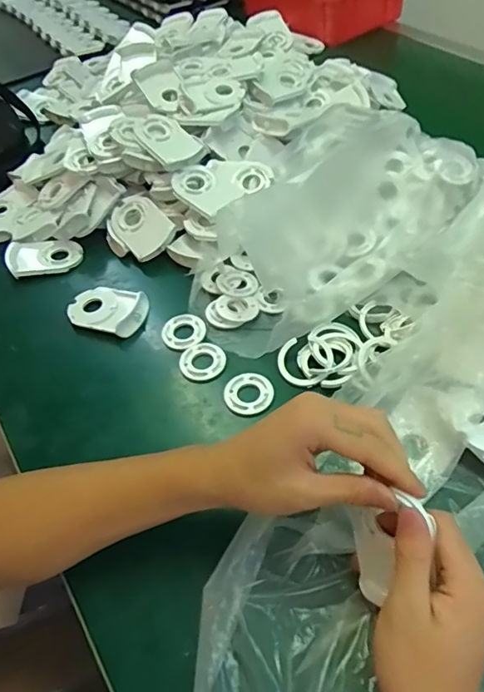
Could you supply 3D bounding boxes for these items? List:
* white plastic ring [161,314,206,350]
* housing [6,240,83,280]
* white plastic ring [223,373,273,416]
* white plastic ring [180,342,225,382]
[{"bbox_3d":[-0.059,-0.015,0.531,0.043,0.007,0.043,-3,50,4],"label":"white plastic ring"},{"bbox_3d":[-0.233,-0.105,0.613,0.082,0.021,0.054,-5,50,2],"label":"housing"},{"bbox_3d":[0.006,0.044,0.474,0.045,0.010,0.039,-21,51,-11],"label":"white plastic ring"},{"bbox_3d":[-0.038,0.015,0.505,0.044,0.004,0.043,-3,50,4],"label":"white plastic ring"}]

